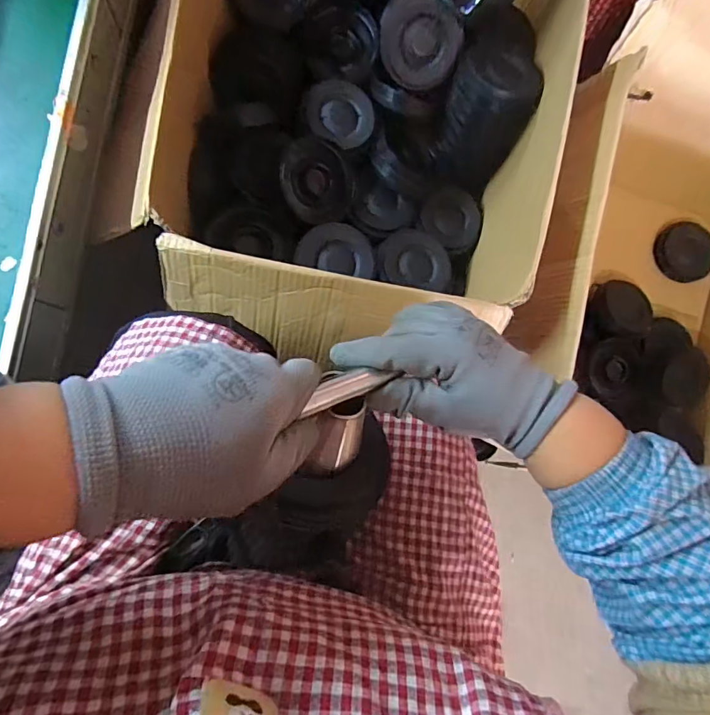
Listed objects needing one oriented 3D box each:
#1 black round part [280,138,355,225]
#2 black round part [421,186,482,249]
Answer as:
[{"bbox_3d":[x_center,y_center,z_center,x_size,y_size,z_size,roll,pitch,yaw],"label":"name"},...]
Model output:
[{"bbox_3d":[-0.058,-0.270,0.708,0.111,0.016,0.119,-23,104,-13],"label":"black round part"},{"bbox_3d":[0.167,-0.237,0.791,0.109,0.037,0.106,44,81,-3],"label":"black round part"}]

